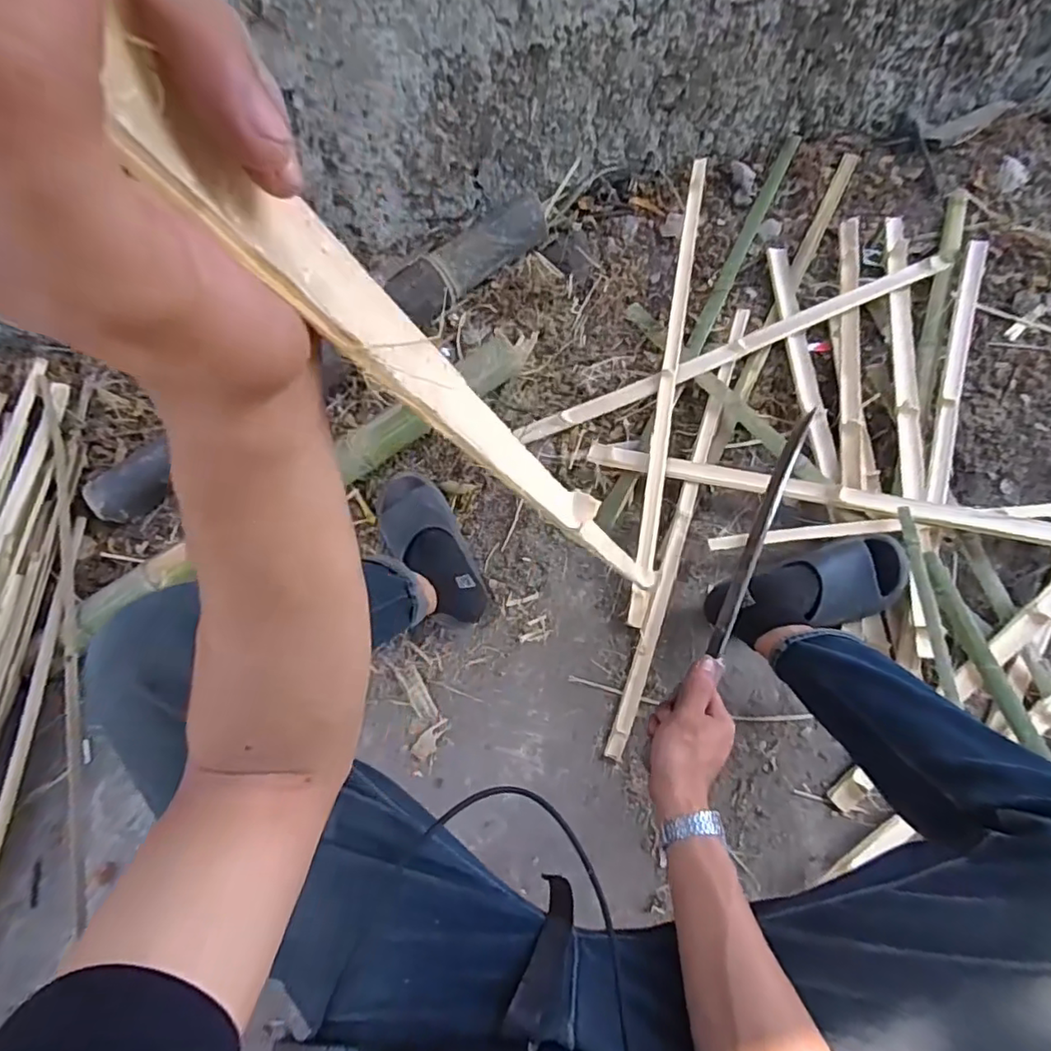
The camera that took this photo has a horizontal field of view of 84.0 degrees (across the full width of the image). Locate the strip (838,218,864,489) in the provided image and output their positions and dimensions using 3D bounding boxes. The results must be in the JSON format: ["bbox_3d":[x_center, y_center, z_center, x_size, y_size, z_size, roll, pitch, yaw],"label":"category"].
[{"bbox_3d":[0.560,-0.315,0.998,0.034,0.011,0.519,7,68,7],"label":"strip"}]

